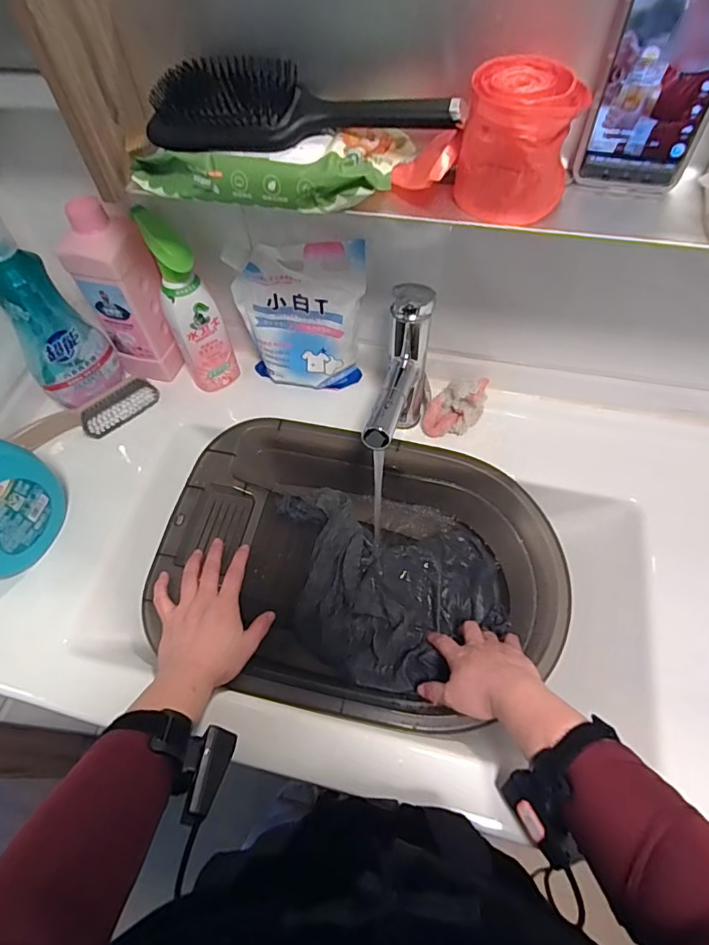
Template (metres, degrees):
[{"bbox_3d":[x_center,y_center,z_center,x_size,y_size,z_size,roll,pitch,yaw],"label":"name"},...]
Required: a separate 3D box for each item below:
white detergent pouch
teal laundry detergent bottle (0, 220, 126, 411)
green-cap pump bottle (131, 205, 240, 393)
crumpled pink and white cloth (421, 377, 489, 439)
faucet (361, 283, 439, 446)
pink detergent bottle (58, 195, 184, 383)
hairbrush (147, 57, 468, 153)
[{"bbox_3d":[-0.064,-0.188,0.620,0.154,0.195,0.047,0,58,3],"label":"white detergent pouch"},{"bbox_3d":[-0.365,-0.186,0.577,0.091,0.248,0.052,-35,63,-18],"label":"teal laundry detergent bottle"},{"bbox_3d":[-0.203,-0.204,0.624,0.059,0.228,0.057,-17,59,-8],"label":"green-cap pump bottle"},{"bbox_3d":[0.135,-0.091,0.649,0.067,0.054,0.101,21,61,15],"label":"crumpled pink and white cloth"},{"bbox_3d":[0.049,-0.082,0.555,0.043,0.190,0.169,12,59,10],"label":"faucet"},{"bbox_3d":[-0.293,-0.222,0.636,0.079,0.220,0.075,12,59,10],"label":"pink detergent bottle"},{"bbox_3d":[-0.041,-0.287,0.398,0.245,0.049,0.068,8,58,8],"label":"hairbrush"}]

